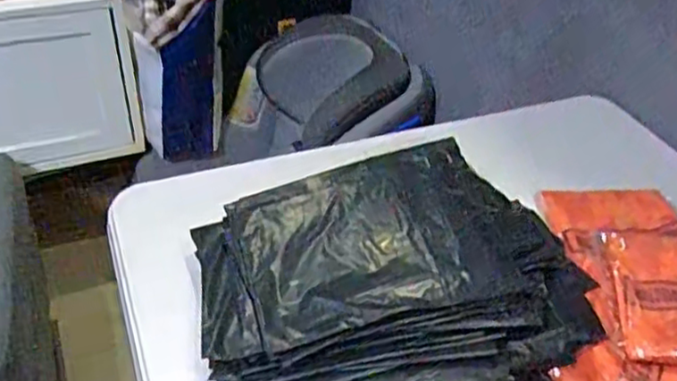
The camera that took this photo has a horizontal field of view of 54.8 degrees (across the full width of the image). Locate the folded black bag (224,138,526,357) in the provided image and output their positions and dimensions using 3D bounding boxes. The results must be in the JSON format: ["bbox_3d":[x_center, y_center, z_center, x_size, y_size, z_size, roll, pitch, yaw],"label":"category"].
[{"bbox_3d":[0.032,0.036,0.502,0.209,0.027,0.157,-11,42,-18],"label":"folded black bag"}]

